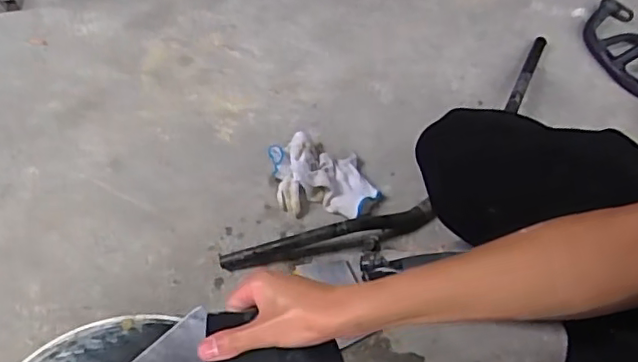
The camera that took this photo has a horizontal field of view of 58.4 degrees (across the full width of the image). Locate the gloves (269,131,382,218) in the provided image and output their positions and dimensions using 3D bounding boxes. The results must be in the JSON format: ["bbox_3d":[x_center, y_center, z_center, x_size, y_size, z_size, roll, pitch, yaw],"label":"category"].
[{"bbox_3d":[0.007,-0.013,0.957,0.178,0.053,0.135,3,61,3],"label":"gloves"}]

